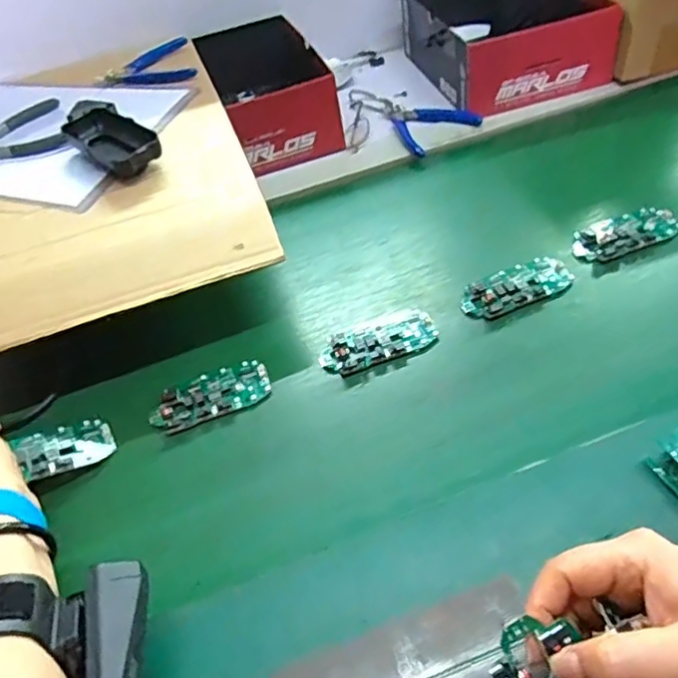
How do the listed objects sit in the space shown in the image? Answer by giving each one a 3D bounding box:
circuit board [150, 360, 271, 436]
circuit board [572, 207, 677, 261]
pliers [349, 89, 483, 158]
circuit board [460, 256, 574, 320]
[{"bbox_3d":[-0.106,0.048,0.506,0.097,0.012,0.046,-21,45,-13],"label":"circuit board"},{"bbox_3d":[0.272,-0.098,0.578,0.097,0.020,0.045,-18,45,-10],"label":"circuit board"},{"bbox_3d":[0.085,-0.289,0.763,0.091,0.011,0.180,-30,50,-11],"label":"pliers"},{"bbox_3d":[0.159,-0.045,0.547,0.101,0.016,0.047,-20,45,-12],"label":"circuit board"}]

